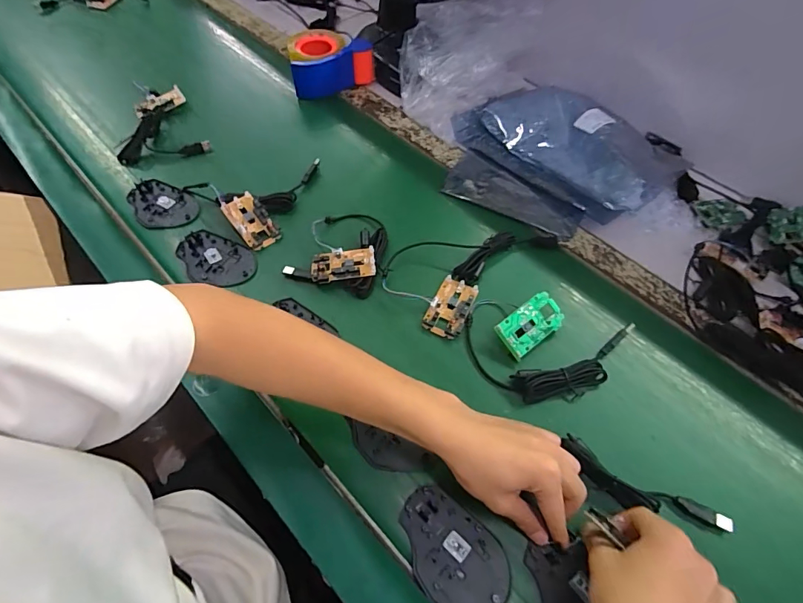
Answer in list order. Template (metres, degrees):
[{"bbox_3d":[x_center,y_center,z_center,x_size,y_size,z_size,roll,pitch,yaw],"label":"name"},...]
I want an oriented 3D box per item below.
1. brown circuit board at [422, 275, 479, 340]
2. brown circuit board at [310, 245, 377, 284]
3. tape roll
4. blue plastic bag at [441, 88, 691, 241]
[{"bbox_3d":[0.059,0.006,0.521,0.046,0.013,0.079,22,58,12],"label":"brown circuit board"},{"bbox_3d":[-0.072,-0.044,0.536,0.077,0.015,0.043,-3,57,-4],"label":"brown circuit board"},{"bbox_3d":[-0.122,-0.424,0.759,0.139,0.063,0.129,-11,59,-8],"label":"tape roll"},{"bbox_3d":[0.209,-0.213,0.642,0.274,0.053,0.305,-37,65,-23],"label":"blue plastic bag"}]

